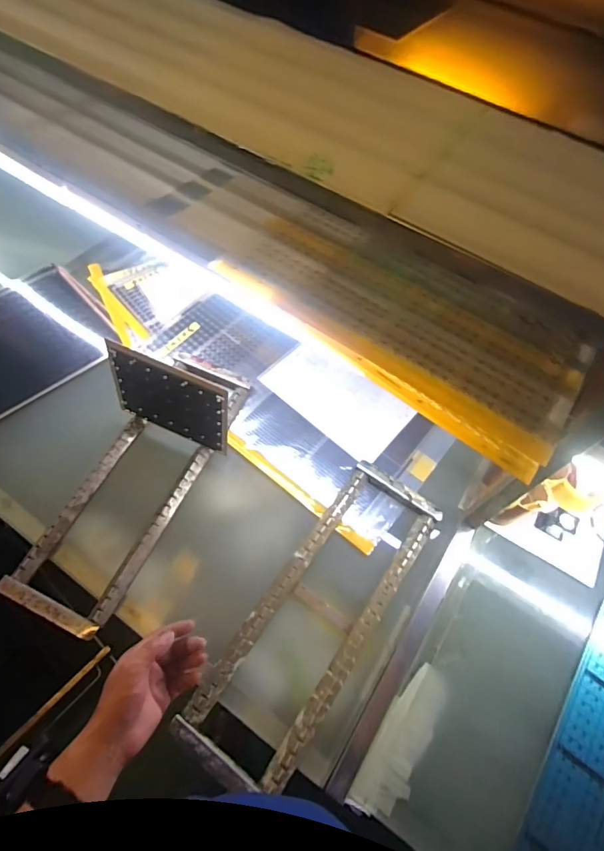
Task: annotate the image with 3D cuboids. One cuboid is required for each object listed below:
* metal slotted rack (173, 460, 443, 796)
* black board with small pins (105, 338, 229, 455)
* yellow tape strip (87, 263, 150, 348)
[{"bbox_3d":[0.037,0.303,0.747,0.179,0.050,0.530,31,64,18],"label":"metal slotted rack"},{"bbox_3d":[-0.238,-0.044,0.801,0.235,0.185,0.012,24,50,7],"label":"black board with small pins"},{"bbox_3d":[-0.450,-0.289,1.042,0.060,0.008,0.279,-32,70,-19],"label":"yellow tape strip"}]

